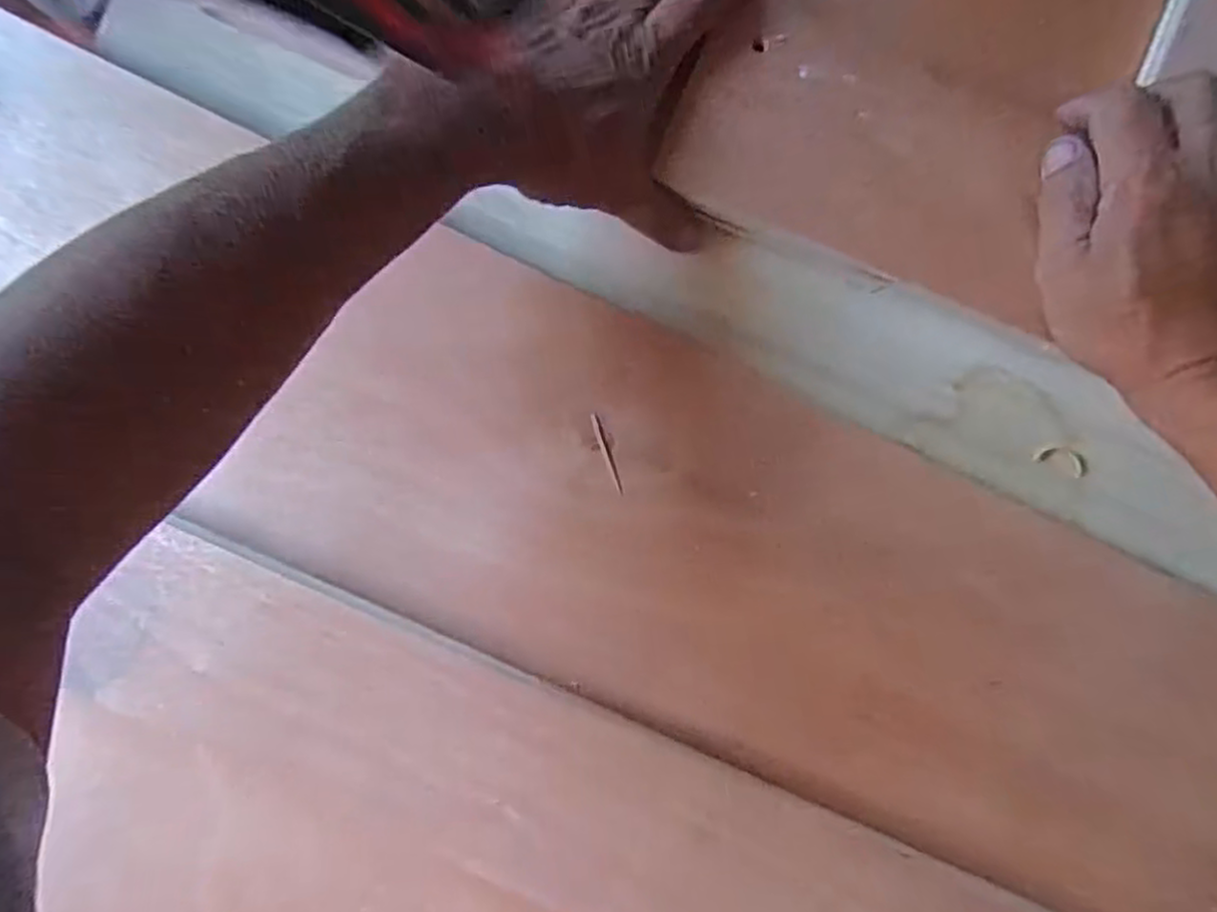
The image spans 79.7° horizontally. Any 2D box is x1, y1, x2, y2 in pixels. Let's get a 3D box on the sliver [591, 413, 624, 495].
[{"bbox_3d":[-0.001,-0.001,0.389,0.004,0.004,0.045,-19,92,4],"label":"sliver"}]

